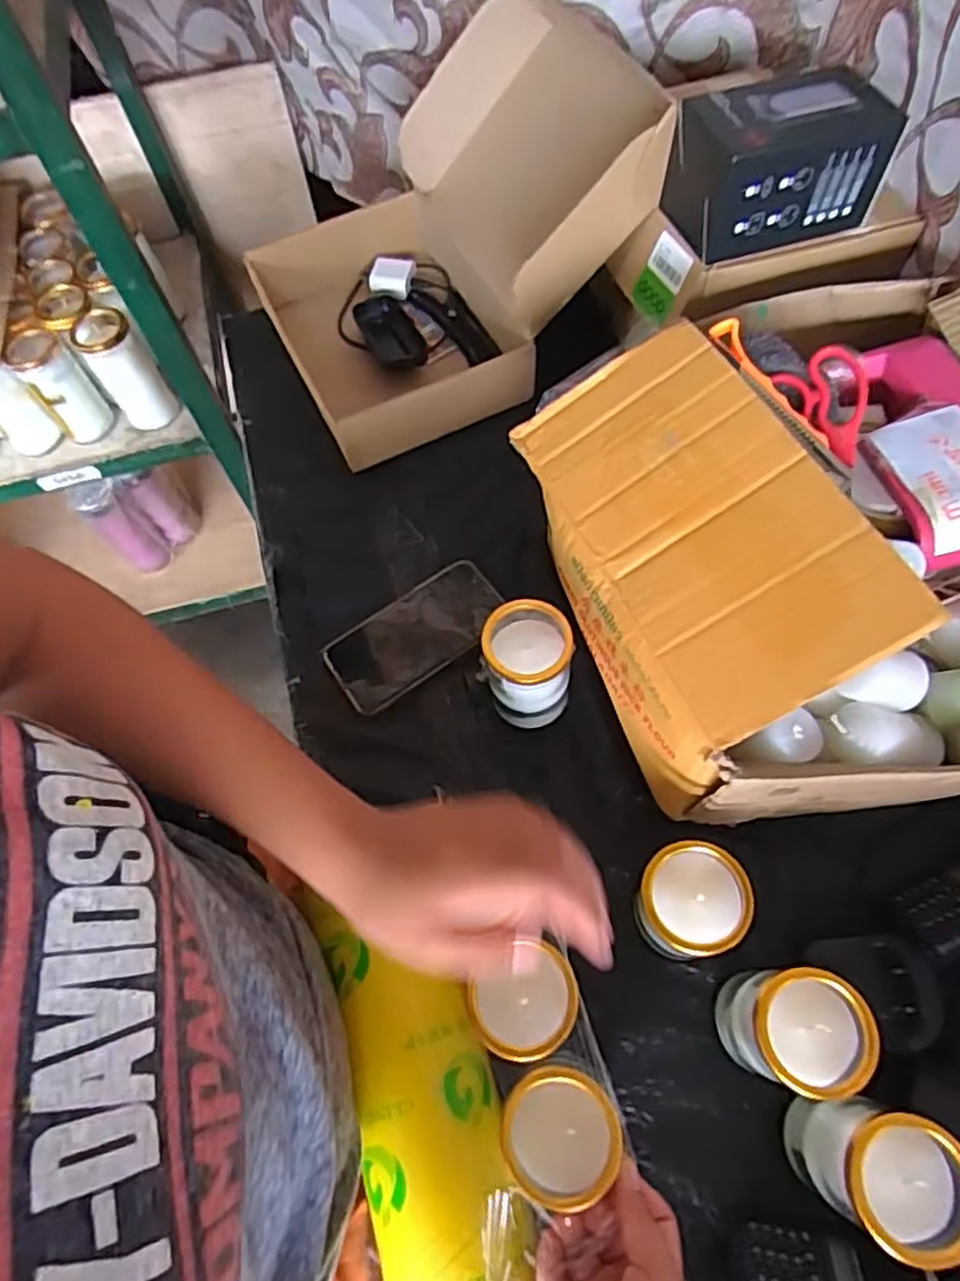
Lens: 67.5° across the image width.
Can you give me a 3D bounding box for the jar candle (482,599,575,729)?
[{"bbox_3d":[0.035,0.025,0.556,0.067,0.111,0.066,-9,64,-1],"label":"jar candle"}]

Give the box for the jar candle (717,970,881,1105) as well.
[{"bbox_3d":[0.187,0.237,0.441,0.059,0.117,0.061,-1,65,2],"label":"jar candle"}]

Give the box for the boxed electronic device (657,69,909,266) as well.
[{"bbox_3d":[0.238,-0.379,0.572,0.150,0.090,0.090,-19,65,-6],"label":"boxed electronic device"}]

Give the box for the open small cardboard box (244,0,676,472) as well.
[{"bbox_3d":[-0.042,-0.397,0.705,0.368,0.221,0.300,-30,67,-11],"label":"open small cardboard box"}]

